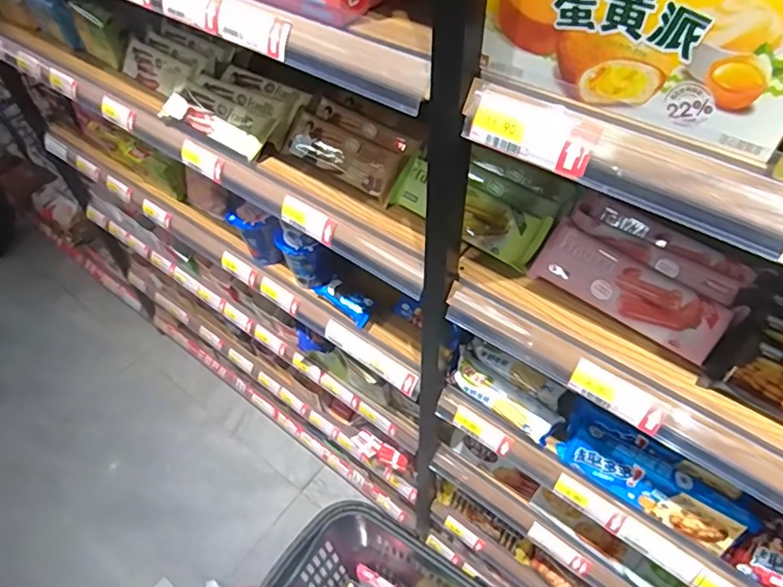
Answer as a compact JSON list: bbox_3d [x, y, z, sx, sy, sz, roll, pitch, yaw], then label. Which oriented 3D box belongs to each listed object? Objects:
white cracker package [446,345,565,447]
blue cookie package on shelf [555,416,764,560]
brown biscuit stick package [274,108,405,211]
[{"bbox_3d":[0.158,0.146,0.759,0.049,0.035,0.169,-38,59,-26],"label":"white cracker package"},{"bbox_3d":[0.323,0.235,0.660,0.220,0.061,0.050,29,57,24],"label":"blue cookie package on shelf"},{"bbox_3d":[-0.071,-0.192,0.735,0.200,0.066,0.030,31,16,24],"label":"brown biscuit stick package"}]

